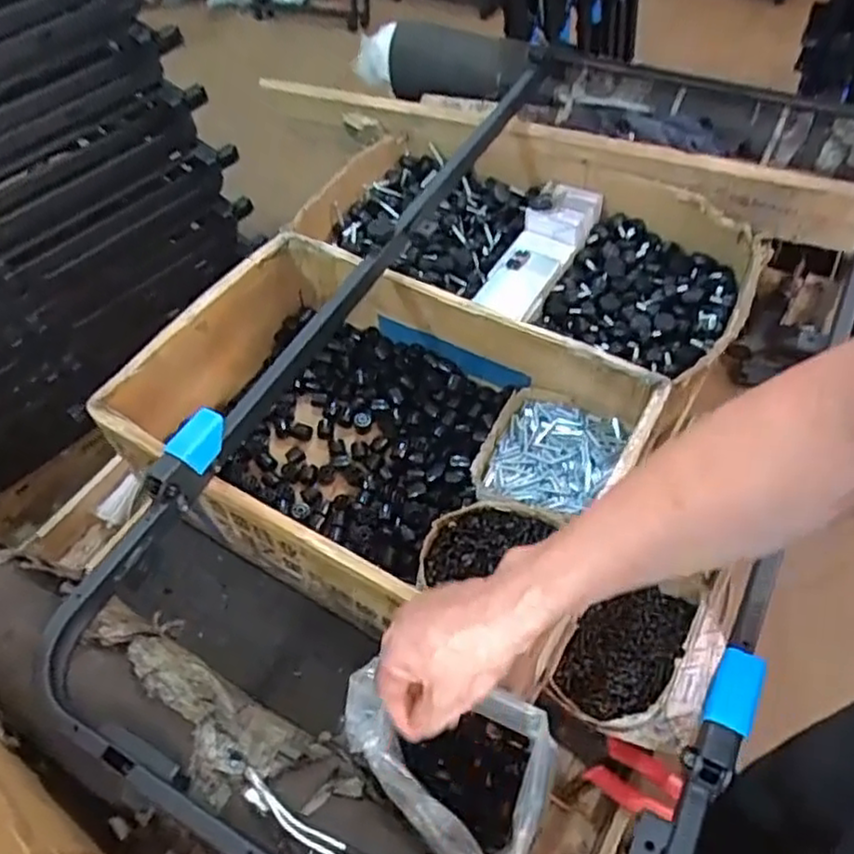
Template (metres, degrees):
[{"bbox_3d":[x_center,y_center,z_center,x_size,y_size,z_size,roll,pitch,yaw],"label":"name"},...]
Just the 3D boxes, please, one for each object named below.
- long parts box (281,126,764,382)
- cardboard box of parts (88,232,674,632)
[{"bbox_3d":[0.132,-0.260,1.002,0.608,0.120,0.292,25,60,21],"label":"long parts box"},{"bbox_3d":[-0.054,0.008,0.814,0.522,0.169,0.367,29,62,24],"label":"cardboard box of parts"}]

